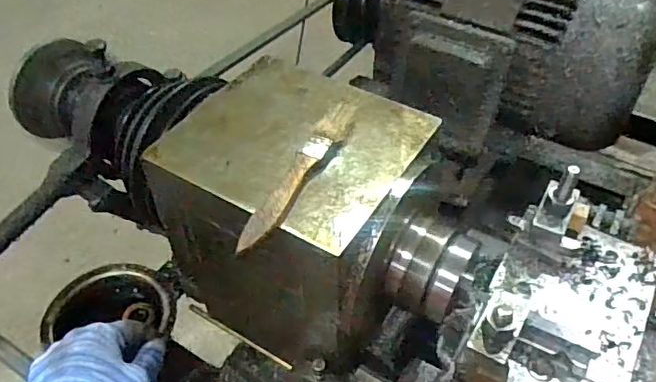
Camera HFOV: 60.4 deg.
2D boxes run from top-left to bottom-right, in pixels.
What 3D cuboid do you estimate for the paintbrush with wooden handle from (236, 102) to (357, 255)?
[{"bbox_3d":[-0.020,-0.014,0.389,0.021,0.013,0.150,21,50,19],"label":"paintbrush with wooden handle"}]

